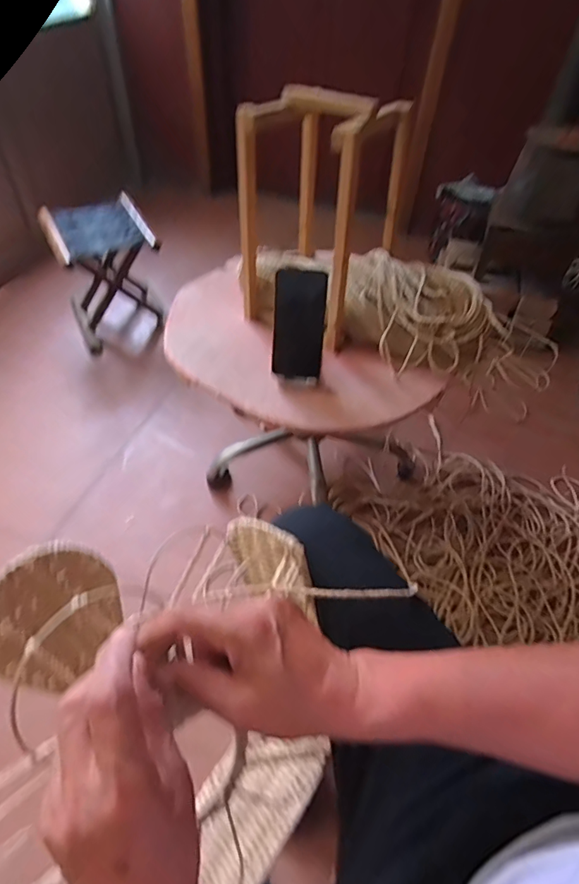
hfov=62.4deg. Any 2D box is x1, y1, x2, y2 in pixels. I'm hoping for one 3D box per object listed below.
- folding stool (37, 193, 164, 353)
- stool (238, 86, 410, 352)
[{"bbox_3d":[-0.539,-0.504,1.419,0.249,0.310,0.315,-21,53,-20],"label":"folding stool"},{"bbox_3d":[0.046,-0.367,0.769,0.195,0.324,0.192,27,53,20],"label":"stool"}]

